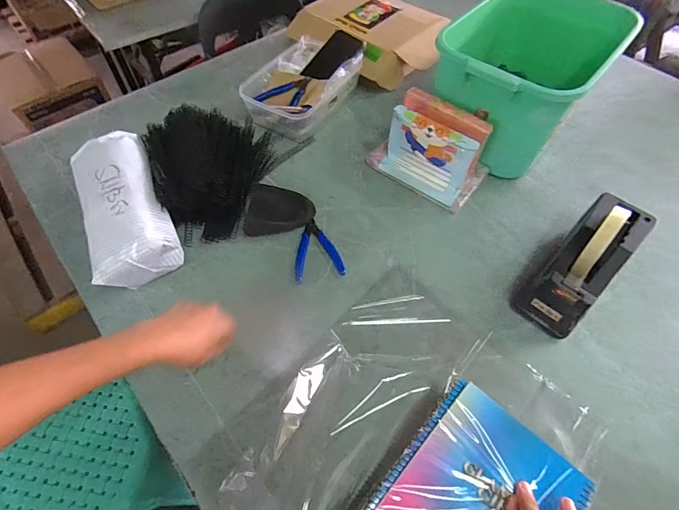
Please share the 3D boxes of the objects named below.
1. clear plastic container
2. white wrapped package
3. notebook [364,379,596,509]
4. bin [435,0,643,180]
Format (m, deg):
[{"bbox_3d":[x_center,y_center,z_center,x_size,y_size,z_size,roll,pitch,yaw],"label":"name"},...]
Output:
[{"bbox_3d":[-0.077,-0.351,0.768,0.177,0.060,0.253,26,61,15],"label":"clear plastic container"},{"bbox_3d":[-0.334,-0.078,0.589,0.117,0.085,0.272,-23,60,-15],"label":"white wrapped package"},{"bbox_3d":[0.131,0.246,0.372,0.155,0.019,0.197,38,64,21],"label":"notebook"},{"bbox_3d":[0.338,-0.335,0.696,0.251,0.174,0.365,30,62,17],"label":"bin"}]

